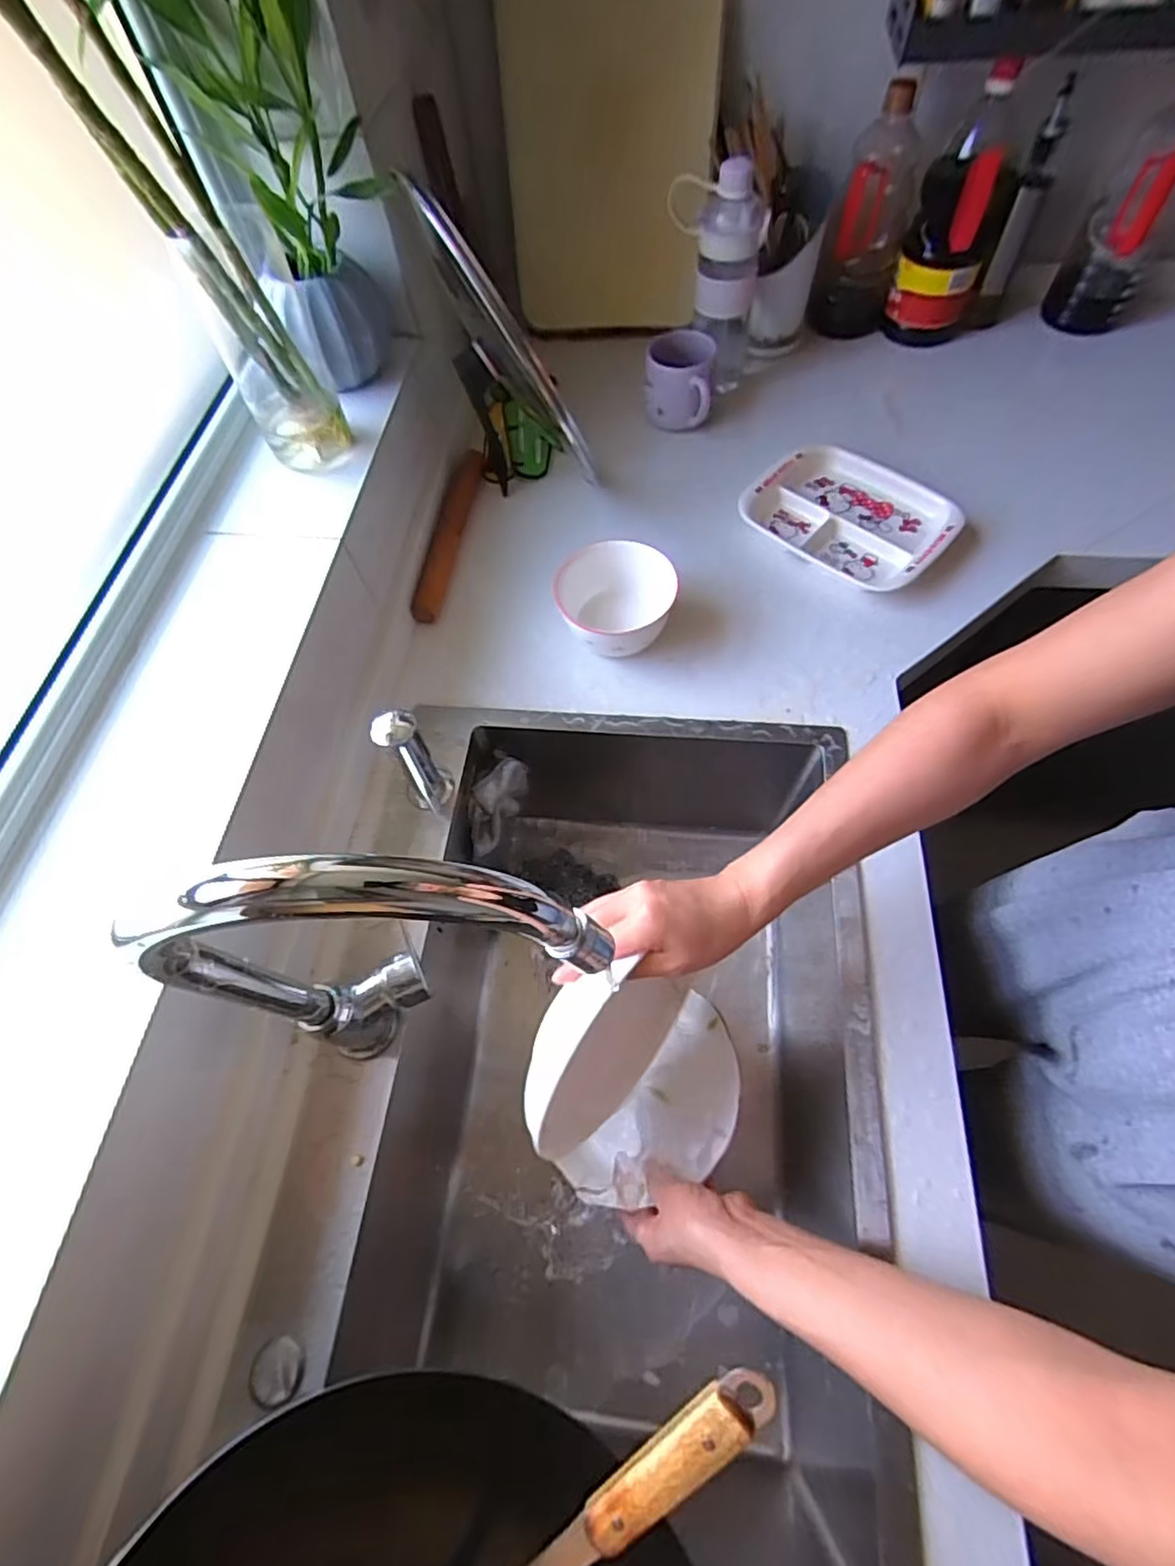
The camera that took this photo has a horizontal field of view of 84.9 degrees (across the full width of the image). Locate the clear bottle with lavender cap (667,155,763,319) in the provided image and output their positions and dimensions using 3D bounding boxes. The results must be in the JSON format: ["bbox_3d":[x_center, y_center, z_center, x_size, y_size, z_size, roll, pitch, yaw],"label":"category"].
[{"bbox_3d":[0.152,-0.638,0.757,0.110,0.133,0.067,1,62,5],"label":"clear bottle with lavender cap"}]

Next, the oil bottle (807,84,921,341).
[{"bbox_3d":[0.354,-0.701,0.819,0.094,0.226,0.092,24,67,16],"label":"oil bottle"}]

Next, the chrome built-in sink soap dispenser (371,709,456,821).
[{"bbox_3d":[-0.145,0.000,0.581,0.042,0.107,0.099,-30,64,-11],"label":"chrome built-in sink soap dispenser"}]

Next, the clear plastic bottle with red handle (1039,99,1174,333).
[{"bbox_3d":[0.677,-0.705,0.795,0.098,0.262,0.083,29,68,18],"label":"clear plastic bottle with red handle"}]

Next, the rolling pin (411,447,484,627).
[{"bbox_3d":[-0.169,-0.308,0.789,0.030,0.037,0.272,6,63,7],"label":"rolling pin"}]

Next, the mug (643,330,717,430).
[{"bbox_3d":[0.120,-0.531,0.839,0.084,0.072,0.112,5,63,7],"label":"mug"}]

